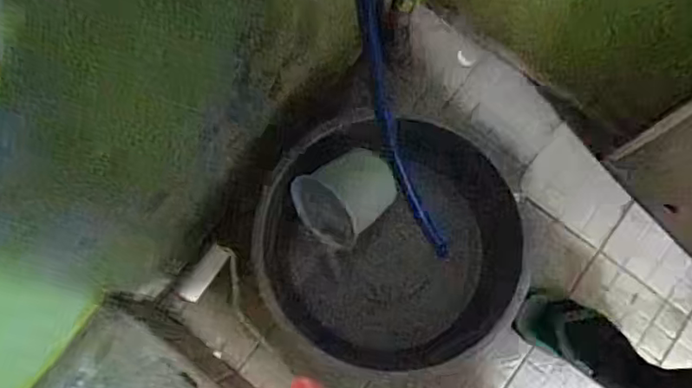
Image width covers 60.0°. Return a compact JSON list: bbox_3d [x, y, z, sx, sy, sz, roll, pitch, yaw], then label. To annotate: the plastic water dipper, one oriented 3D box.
[{"bbox_3d":[-0.001,0.003,0.978,0.163,0.107,0.123,-37,81,-6],"label":"plastic water dipper"}]

